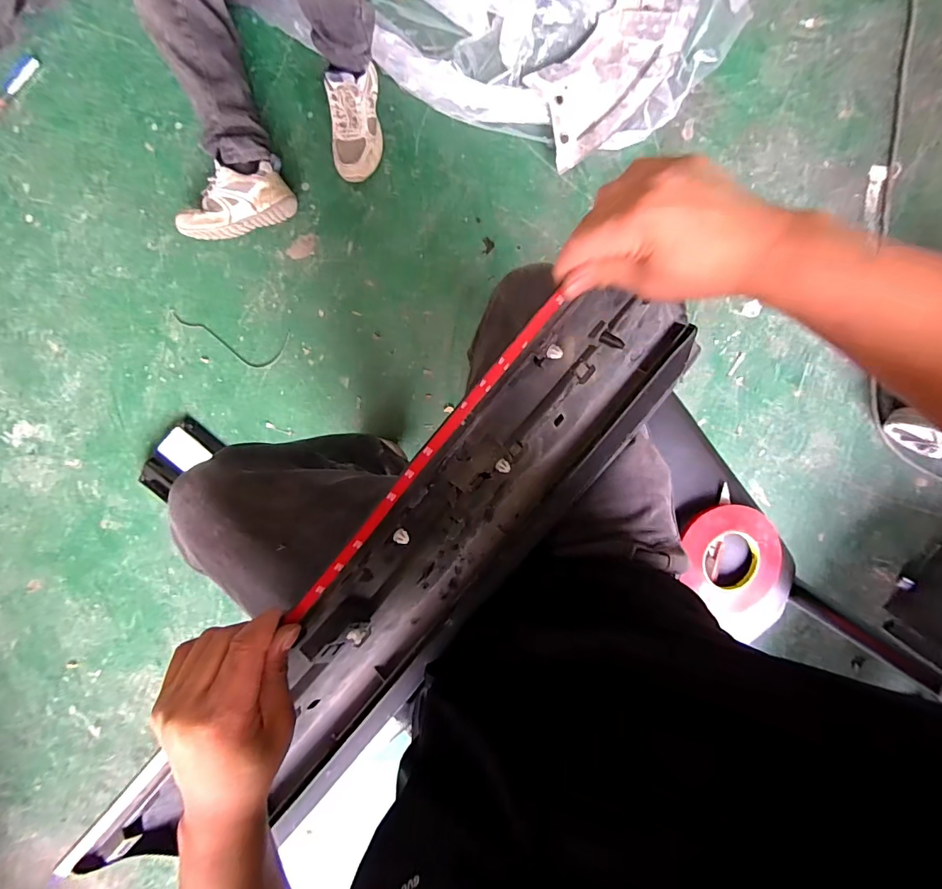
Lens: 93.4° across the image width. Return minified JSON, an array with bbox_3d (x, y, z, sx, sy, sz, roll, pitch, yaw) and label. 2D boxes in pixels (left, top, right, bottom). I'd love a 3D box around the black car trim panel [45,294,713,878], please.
[{"bbox_3d":[-0.031,0.097,0.421,0.680,0.040,0.202,-48,132,-2],"label":"black car trim panel"}]

